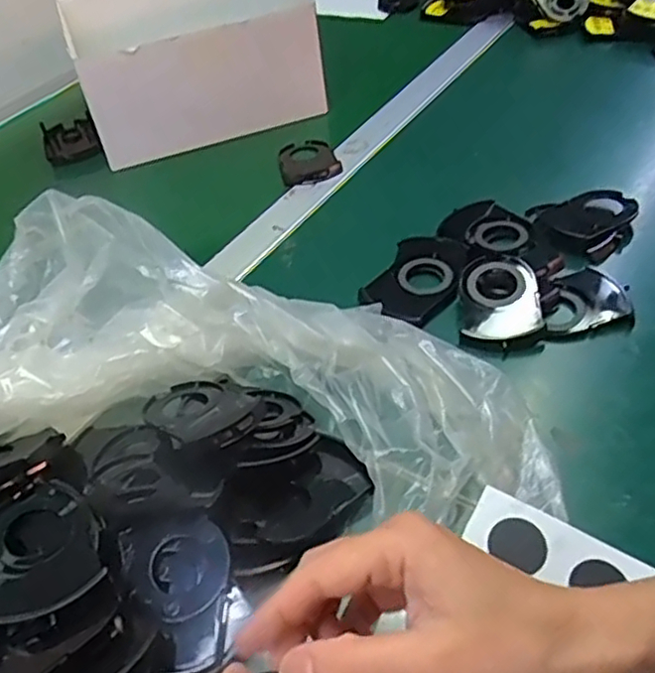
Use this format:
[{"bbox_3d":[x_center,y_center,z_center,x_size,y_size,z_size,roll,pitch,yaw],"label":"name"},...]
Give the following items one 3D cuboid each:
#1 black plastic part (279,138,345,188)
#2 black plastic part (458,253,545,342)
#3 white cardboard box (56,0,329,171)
[{"bbox_3d":[-0.022,-0.177,0.686,0.057,0.010,0.077,-16,44,-8],"label":"black plastic part"},{"bbox_3d":[0.126,-0.030,0.504,0.057,0.023,0.084,0,44,8],"label":"black plastic part"},{"bbox_3d":[-0.145,-0.296,0.738,0.239,0.117,0.190,-22,46,-14],"label":"white cardboard box"}]

